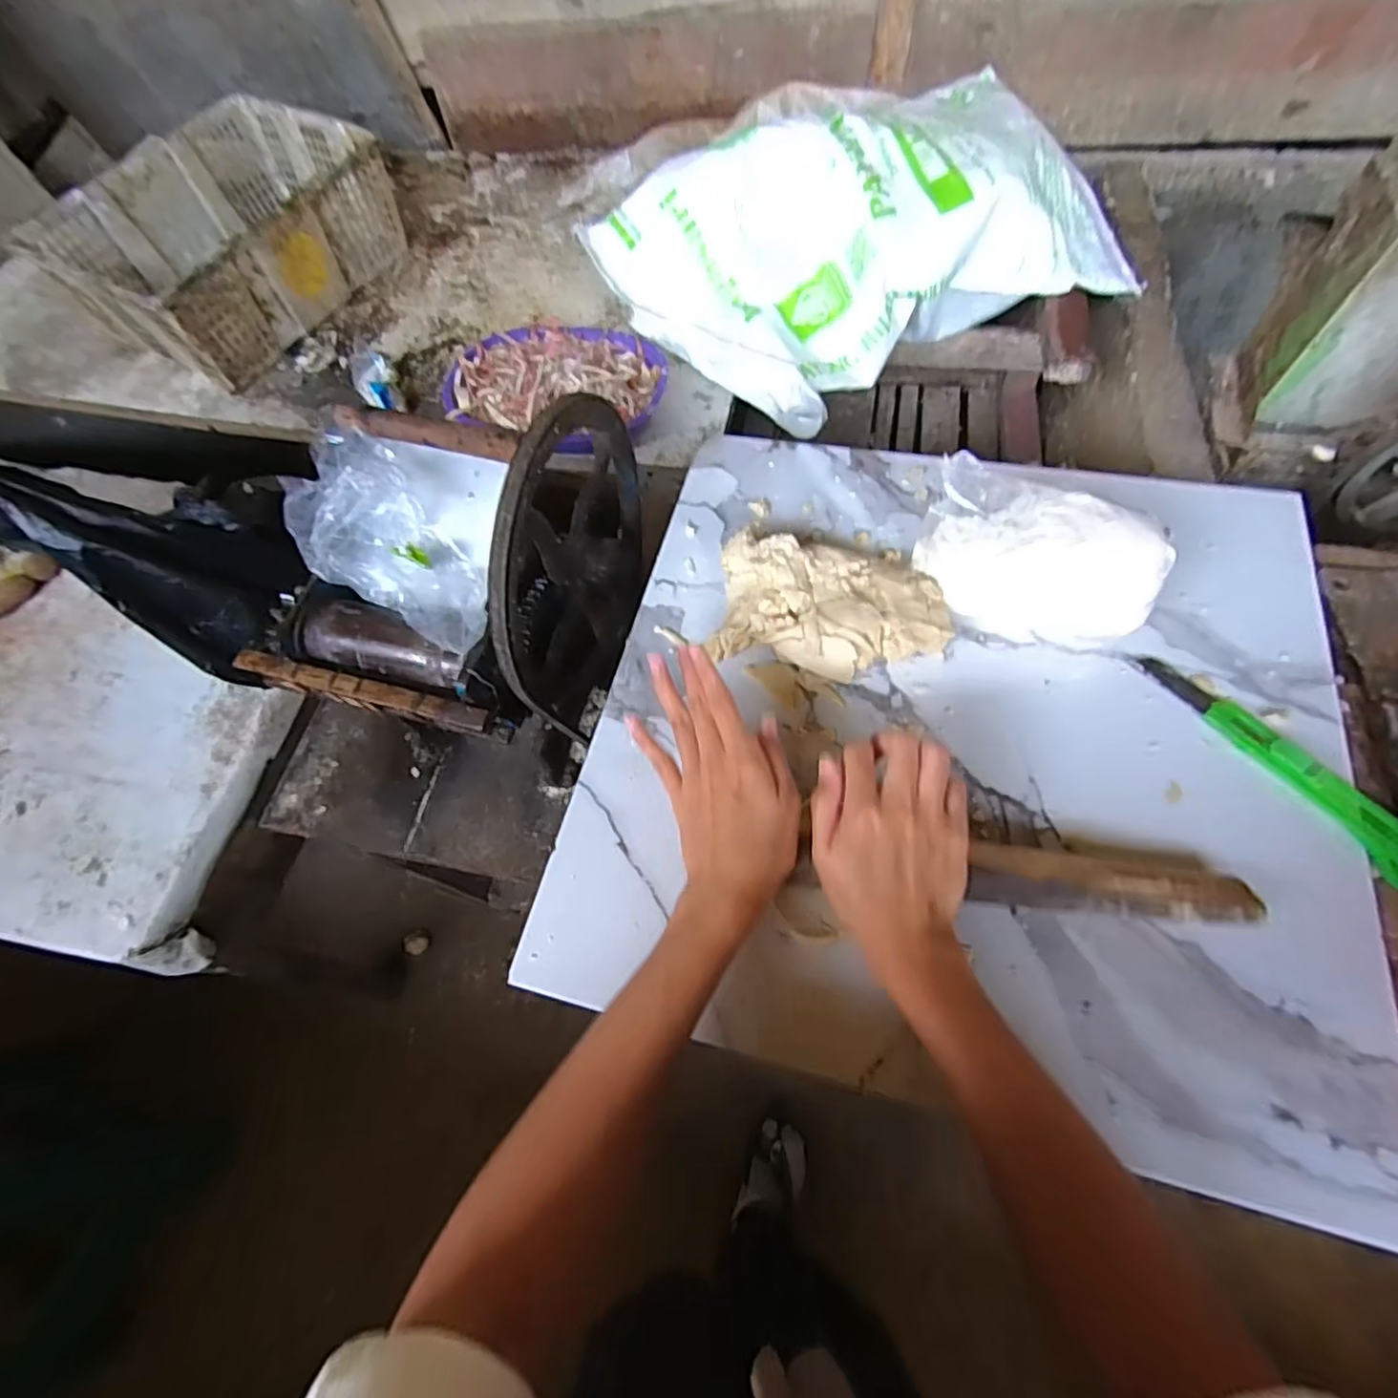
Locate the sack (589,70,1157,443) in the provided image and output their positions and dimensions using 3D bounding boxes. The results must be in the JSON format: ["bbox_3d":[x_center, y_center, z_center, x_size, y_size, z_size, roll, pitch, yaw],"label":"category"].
[{"bbox_3d":[0.230,-0.642,0.885,0.675,0.191,0.400,-24,65,-8],"label":"sack"}]

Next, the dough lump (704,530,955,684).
[{"bbox_3d":[0.098,-0.068,0.477,0.172,0.053,0.106,11,65,9],"label":"dough lump"}]

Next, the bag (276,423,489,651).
[{"bbox_3d":[-0.237,-0.122,0.519,0.127,0.066,0.199,-41,90,-15],"label":"bag"}]

